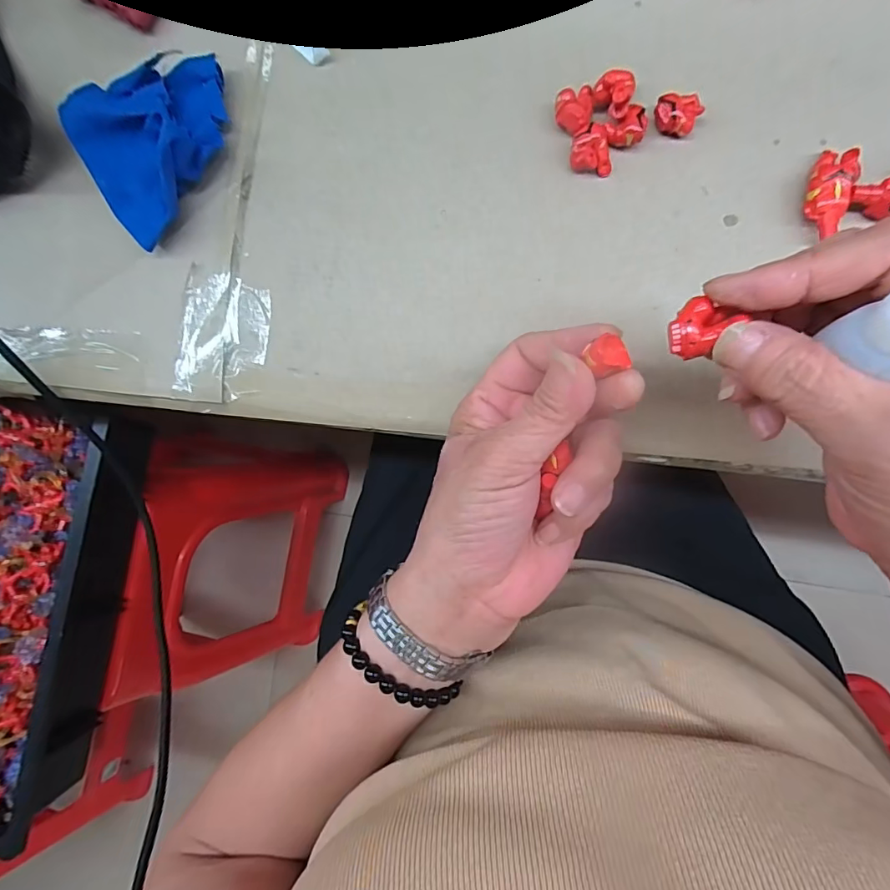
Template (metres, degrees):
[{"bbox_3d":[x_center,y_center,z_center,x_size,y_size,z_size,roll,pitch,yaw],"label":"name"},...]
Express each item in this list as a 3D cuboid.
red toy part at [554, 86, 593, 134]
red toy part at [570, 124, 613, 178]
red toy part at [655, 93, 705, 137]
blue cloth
[{"bbox_3d":[0.065,-0.167,0.242,0.018,0.011,0.023,-7,88,9],"label":"red toy part"},{"bbox_3d":[0.073,-0.146,0.240,0.020,0.012,0.021,3,89,9],"label":"red toy part"},{"bbox_3d":[0.113,-0.161,0.235,0.021,0.012,0.020,0,89,9],"label":"red toy part"},{"bbox_3d":[-0.165,-0.163,0.269,0.087,0.028,0.094,-7,88,9],"label":"blue cloth"}]

